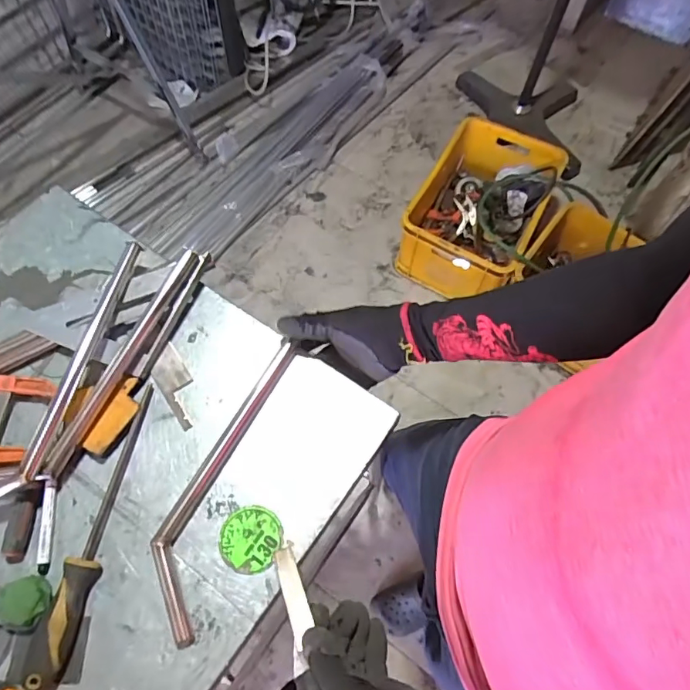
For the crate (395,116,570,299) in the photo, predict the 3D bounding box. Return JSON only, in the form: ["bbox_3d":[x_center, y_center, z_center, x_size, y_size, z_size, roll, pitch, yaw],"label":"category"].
[{"bbox_3d":[0.436,-0.448,1.649,0.360,0.224,0.568,27,68,12],"label":"crate"}]

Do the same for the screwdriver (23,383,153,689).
[{"bbox_3d":[-0.259,0.188,0.526,0.037,0.027,0.304,9,65,4],"label":"screwdriver"}]

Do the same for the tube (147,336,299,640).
[{"bbox_3d":[-0.131,0.140,0.565,0.073,0.027,0.332,18,63,8],"label":"tube"}]

